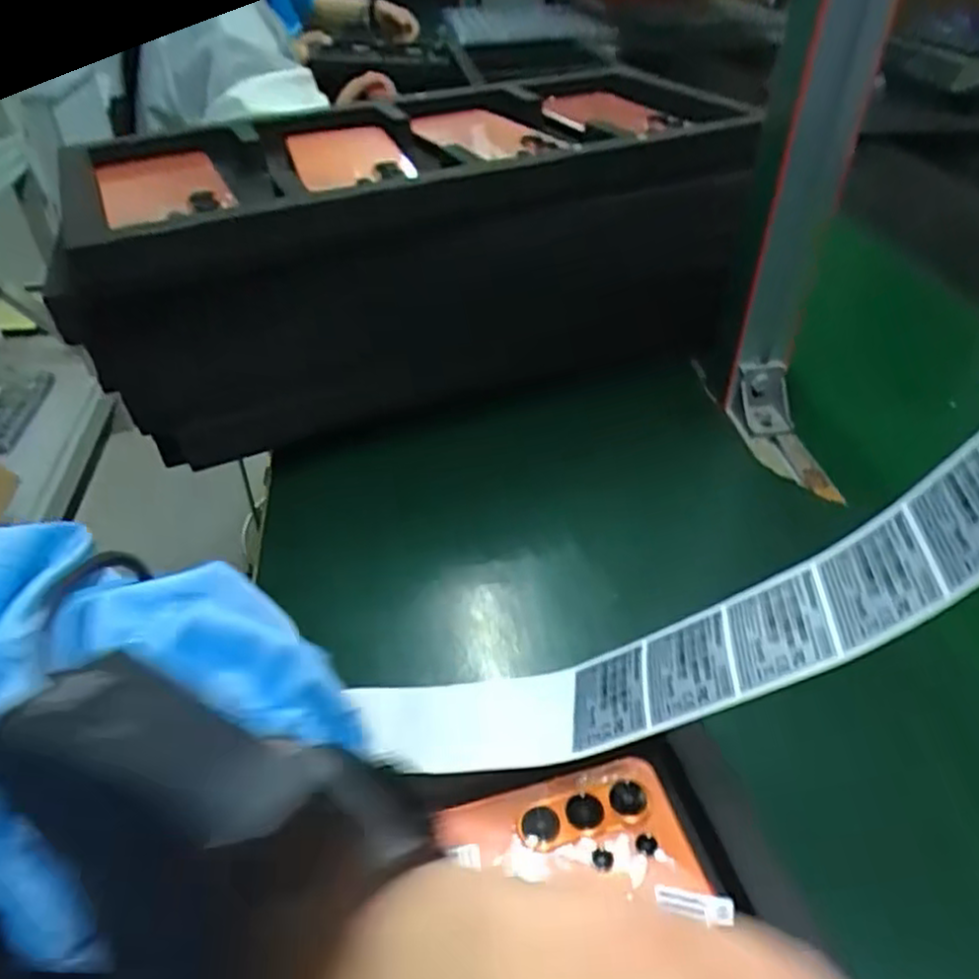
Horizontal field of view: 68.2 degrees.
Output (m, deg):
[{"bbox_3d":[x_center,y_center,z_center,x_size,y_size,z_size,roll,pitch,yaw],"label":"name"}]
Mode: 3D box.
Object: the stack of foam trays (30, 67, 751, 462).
[{"bbox_3d":[-0.056,-0.188,0.564,0.486,0.165,0.240,-16,43,-18],"label":"stack of foam trays"}]

